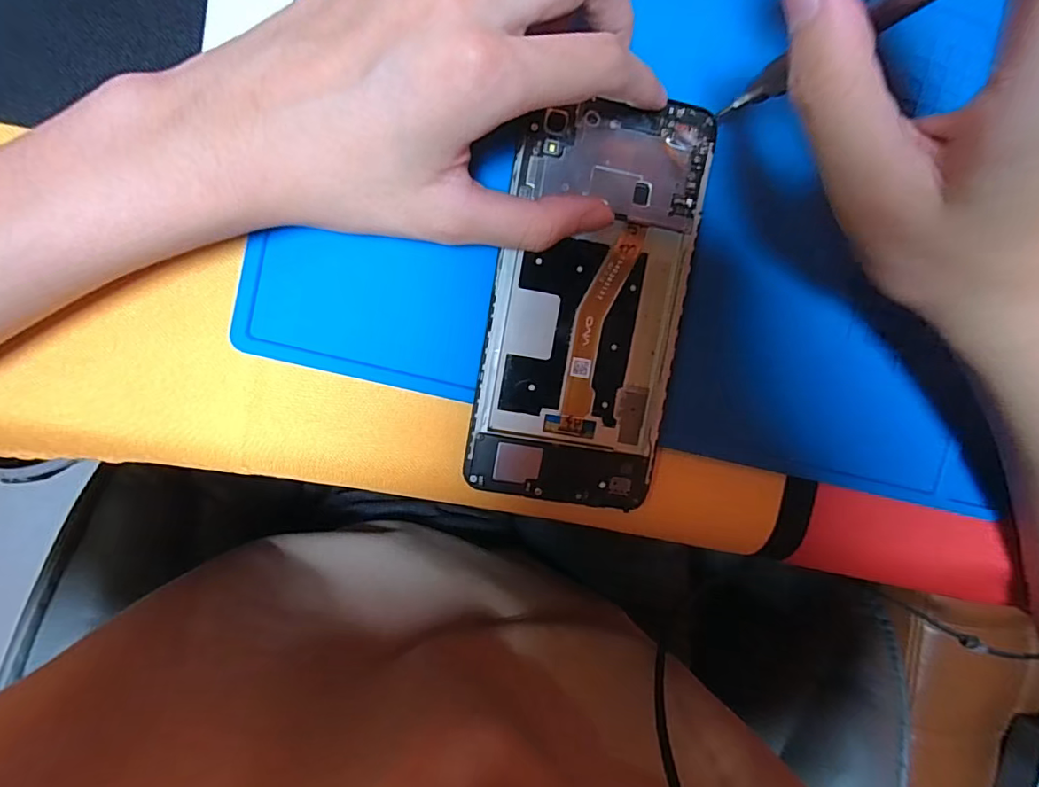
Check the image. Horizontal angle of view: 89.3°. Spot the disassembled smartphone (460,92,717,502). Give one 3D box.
[{"bbox_3d":[0.027,-0.032,0.193,0.072,0.006,0.145,13,94,-8],"label":"disassembled smartphone"}]

